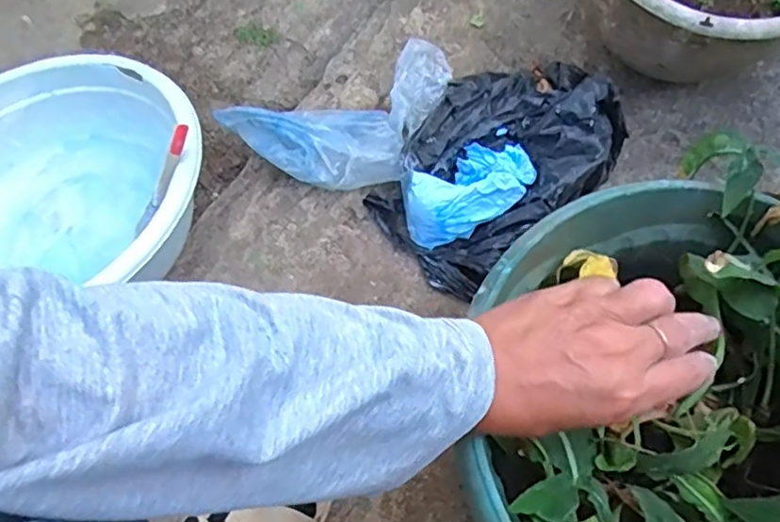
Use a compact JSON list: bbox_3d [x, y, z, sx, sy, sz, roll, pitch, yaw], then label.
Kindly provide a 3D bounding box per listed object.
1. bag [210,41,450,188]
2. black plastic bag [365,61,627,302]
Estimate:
[{"bbox_3d":[-0.039,-0.126,0.641,0.242,0.053,0.141,-17,68,-6],"label":"bag"},{"bbox_3d":[0.102,-0.097,0.610,0.240,0.081,0.182,-37,71,-13],"label":"black plastic bag"}]

